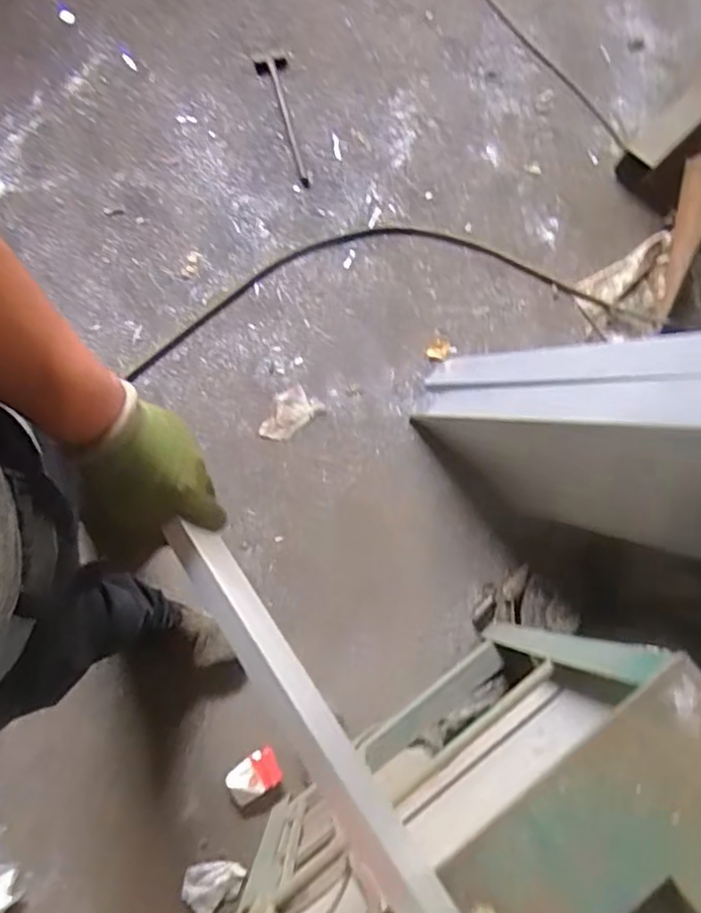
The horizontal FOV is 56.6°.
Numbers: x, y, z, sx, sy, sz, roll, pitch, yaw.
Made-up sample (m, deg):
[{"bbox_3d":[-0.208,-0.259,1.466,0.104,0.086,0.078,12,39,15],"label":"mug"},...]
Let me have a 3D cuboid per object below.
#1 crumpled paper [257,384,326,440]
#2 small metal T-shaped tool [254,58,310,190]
[{"bbox_3d":[-0.146,-0.101,1.514,0.155,0.026,0.100,-36,80,-7],"label":"crumpled paper"},{"bbox_3d":[-0.171,-0.881,1.696,0.087,0.038,0.411,-14,78,-3],"label":"small metal T-shaped tool"}]

